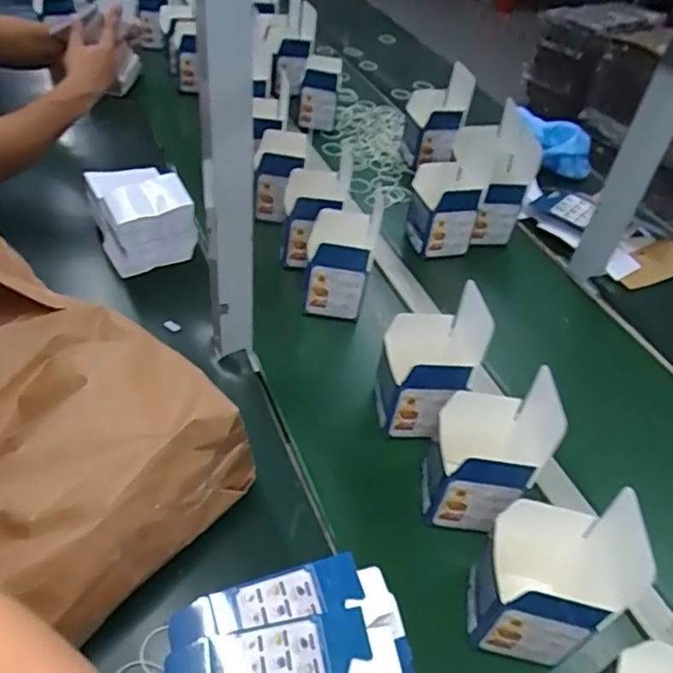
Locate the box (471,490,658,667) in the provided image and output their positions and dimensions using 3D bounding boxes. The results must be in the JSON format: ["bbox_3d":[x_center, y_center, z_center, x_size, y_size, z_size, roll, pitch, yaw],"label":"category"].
[{"bbox_3d":[0.185,0.213,0.539,0.111,0.130,0.097,11,39,9],"label":"box"}]

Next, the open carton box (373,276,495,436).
[{"bbox_3d":[0.104,0.034,0.700,0.103,0.150,0.089,4,38,-1],"label":"open carton box"}]

